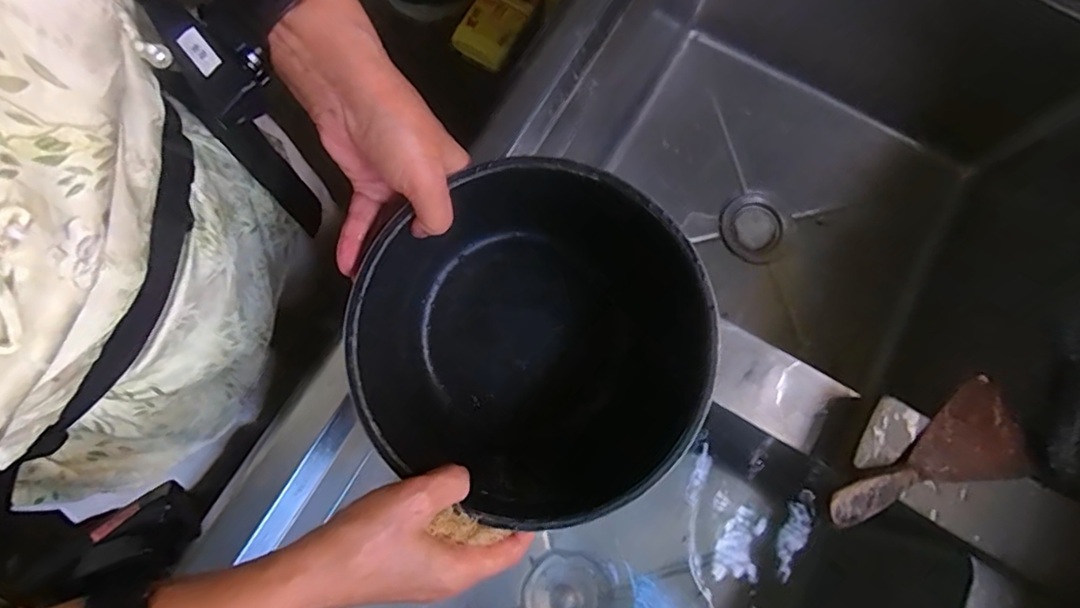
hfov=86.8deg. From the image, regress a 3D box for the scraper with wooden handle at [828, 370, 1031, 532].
[{"bbox_3d":[0.325,0.139,0.465,0.205,0.042,0.078,-30,79,-7],"label":"scraper with wooden handle"}]

